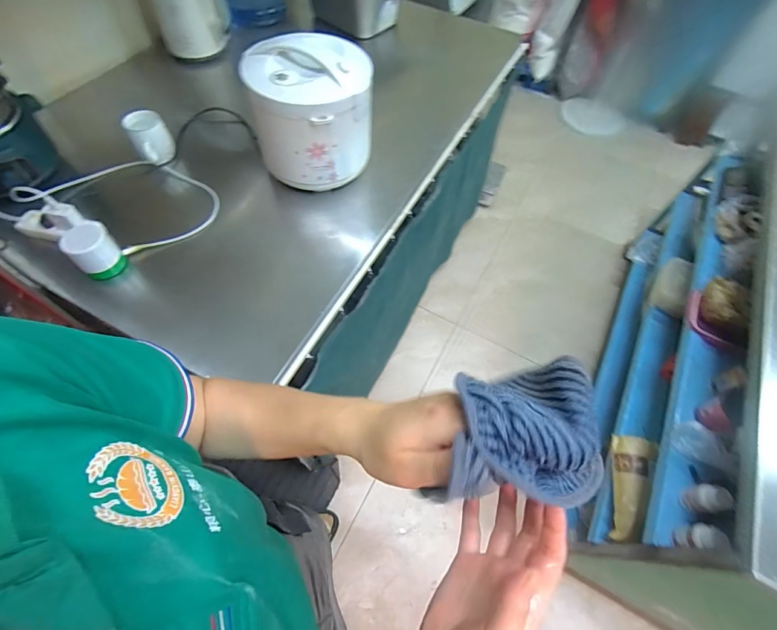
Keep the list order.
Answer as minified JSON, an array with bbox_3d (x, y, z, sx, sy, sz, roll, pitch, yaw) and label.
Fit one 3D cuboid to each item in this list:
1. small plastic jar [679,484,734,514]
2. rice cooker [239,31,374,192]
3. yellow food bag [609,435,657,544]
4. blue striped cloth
[{"bbox_3d":[0.609,0.352,0.740,0.049,0.081,0.048,1,61,-3],"label":"small plastic jar"},{"bbox_3d":[-0.170,-0.440,0.861,0.254,0.231,0.214,-4,61,-5],"label":"rice cooker"},{"bbox_3d":[0.608,0.423,0.952,0.081,0.081,0.274,20,61,8],"label":"yellow food bag"},{"bbox_3d":[0.082,0.072,0.246,0.116,0.070,0.085,-1,60,0],"label":"blue striped cloth"}]

